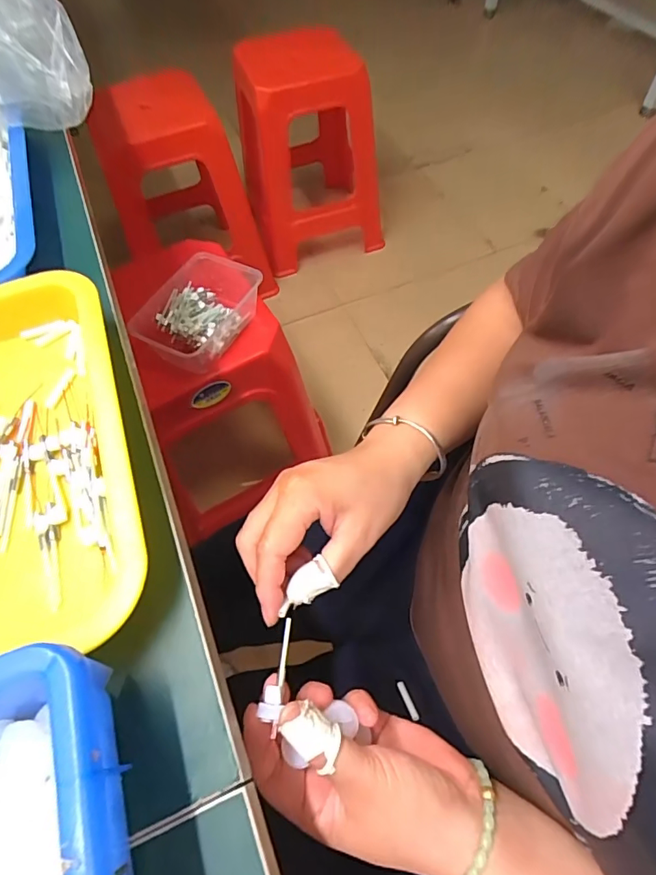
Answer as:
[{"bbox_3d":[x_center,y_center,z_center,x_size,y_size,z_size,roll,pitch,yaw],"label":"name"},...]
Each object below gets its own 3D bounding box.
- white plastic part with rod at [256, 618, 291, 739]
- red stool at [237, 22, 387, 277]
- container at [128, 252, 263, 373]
[{"bbox_3d":[-0.028,0.130,0.268,0.012,0.010,0.056,3,46,5],"label":"white plastic part with rod"},{"bbox_3d":[-0.050,-0.769,1.318,0.353,0.458,0.366,-12,59,-4],"label":"red stool"},{"bbox_3d":[-0.182,-0.173,0.664,0.116,0.057,0.173,24,63,16],"label":"container"}]

